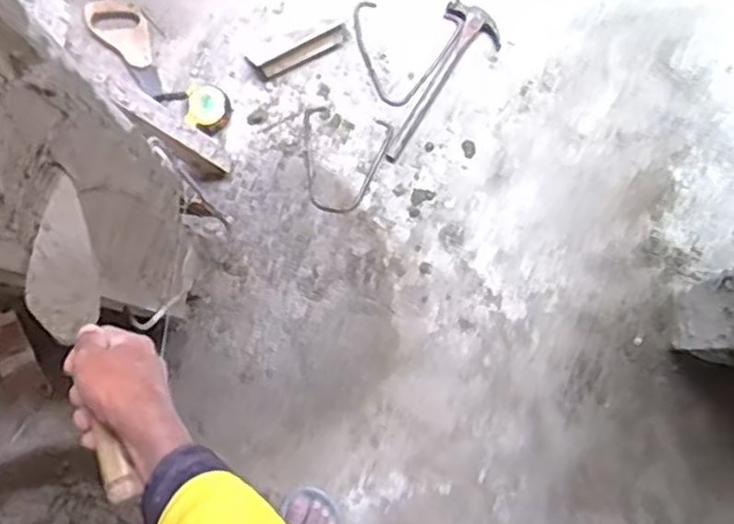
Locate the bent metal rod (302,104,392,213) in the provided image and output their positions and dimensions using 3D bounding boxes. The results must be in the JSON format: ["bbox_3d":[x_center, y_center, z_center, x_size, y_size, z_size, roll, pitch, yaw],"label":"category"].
[{"bbox_3d":[-0.050,-0.183,1.332,0.161,0.007,0.187,13,82,1],"label":"bent metal rod"}]

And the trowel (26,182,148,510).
[{"bbox_3d":[-0.235,0.062,0.601,0.045,0.069,0.282,-21,65,-4],"label":"trowel"}]

